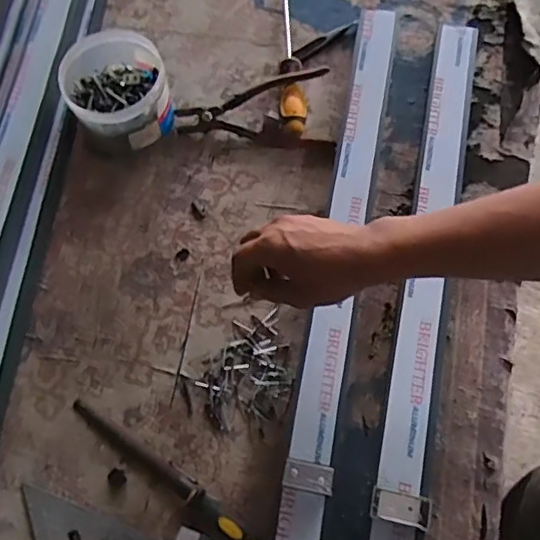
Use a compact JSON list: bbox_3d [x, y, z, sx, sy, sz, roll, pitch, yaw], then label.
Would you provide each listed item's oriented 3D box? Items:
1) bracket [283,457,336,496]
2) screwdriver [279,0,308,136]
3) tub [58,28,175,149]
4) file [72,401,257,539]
[{"bbox_3d":[0.036,0.187,0.516,0.045,0.004,0.026,10,59,6],"label":"bracket"},{"bbox_3d":[0.029,-0.279,0.722,0.032,0.031,0.253,-1,67,2],"label":"screwdriver"},{"bbox_3d":[-0.173,-0.201,0.661,0.112,0.089,0.115,-1,68,1],"label":"tub"},{"bbox_3d":[-0.102,0.191,0.536,0.224,0.018,0.021,33,72,15],"label":"file"}]

